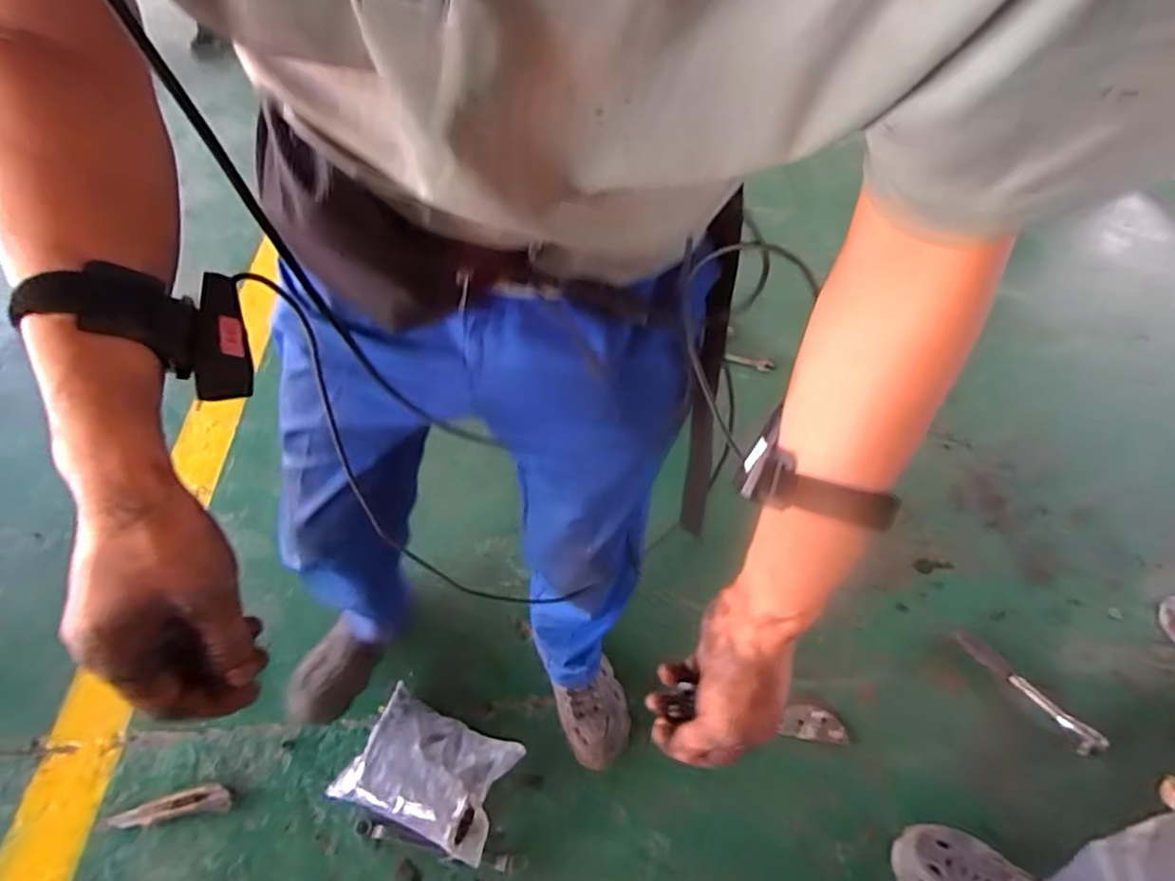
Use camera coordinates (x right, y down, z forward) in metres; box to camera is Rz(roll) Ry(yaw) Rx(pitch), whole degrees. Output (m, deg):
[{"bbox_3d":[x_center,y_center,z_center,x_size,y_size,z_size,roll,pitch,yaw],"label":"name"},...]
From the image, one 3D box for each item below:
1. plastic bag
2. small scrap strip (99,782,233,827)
[{"bbox_3d":[-0.242,0.498,0.960,0.244,0.064,0.170,19,55,12],"label":"plastic bag"},{"bbox_3d":[-0.620,0.540,0.931,0.165,0.020,0.036,-9,54,-8],"label":"small scrap strip"}]

